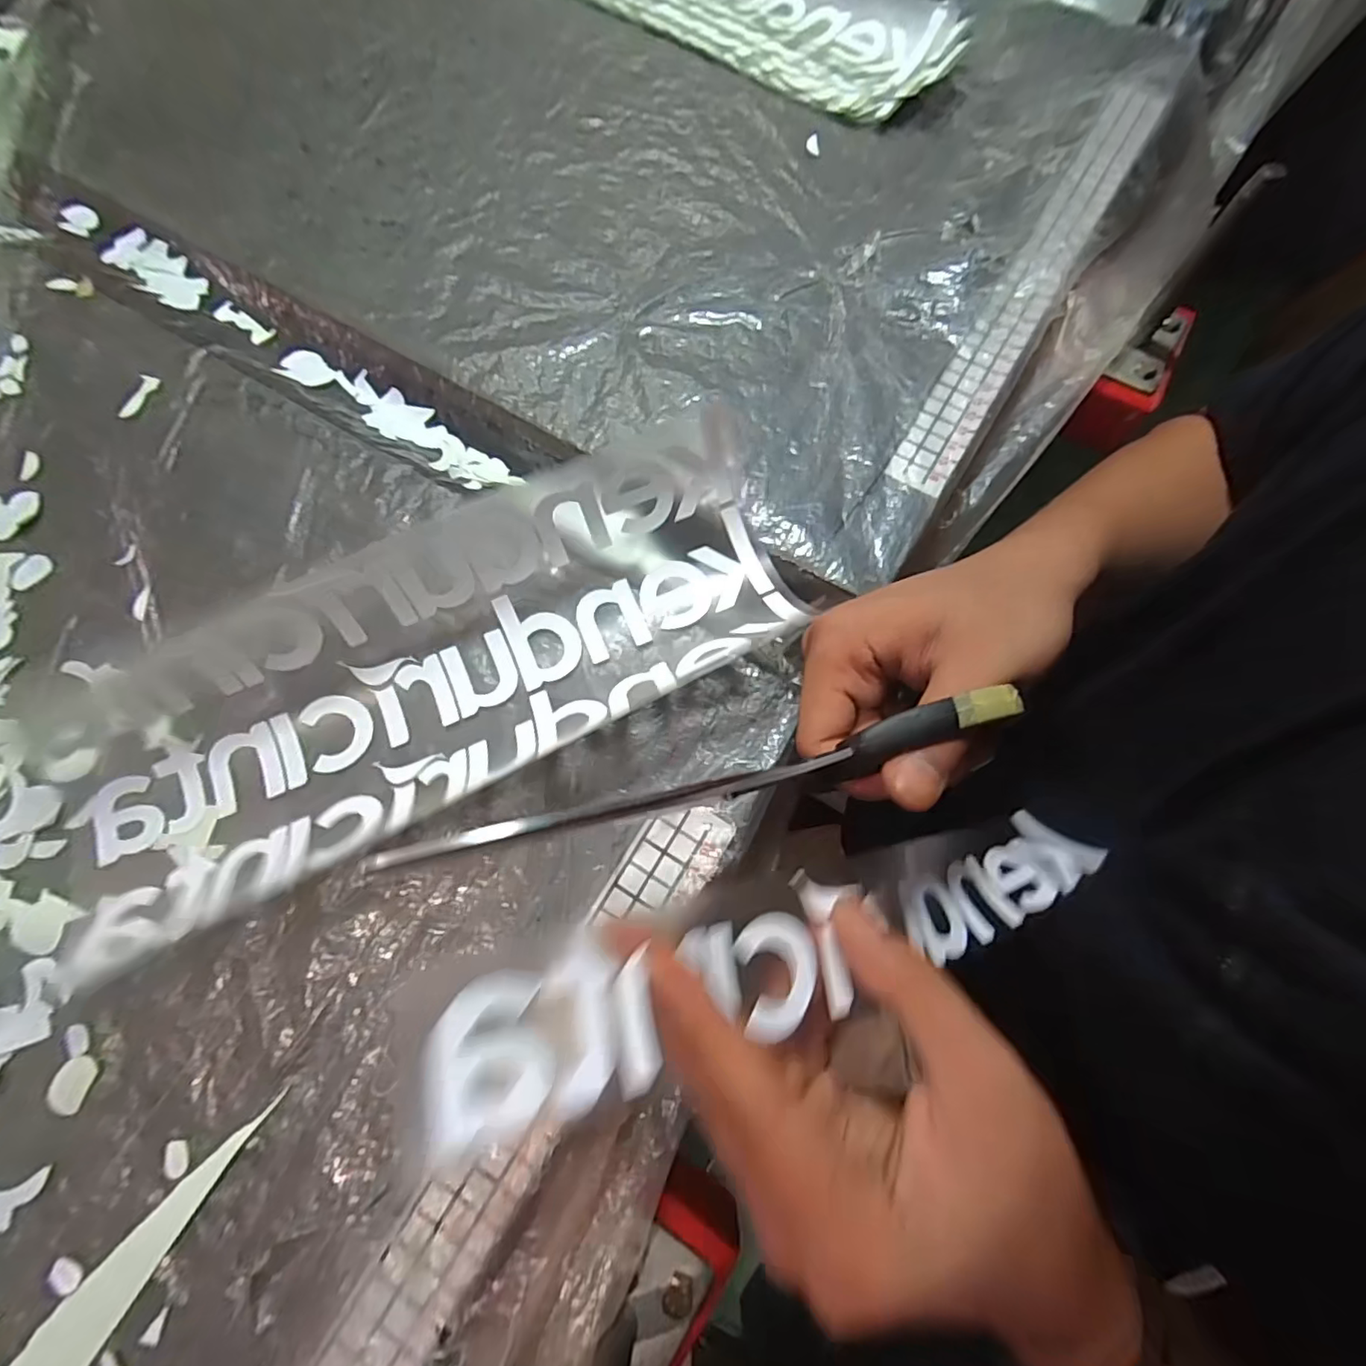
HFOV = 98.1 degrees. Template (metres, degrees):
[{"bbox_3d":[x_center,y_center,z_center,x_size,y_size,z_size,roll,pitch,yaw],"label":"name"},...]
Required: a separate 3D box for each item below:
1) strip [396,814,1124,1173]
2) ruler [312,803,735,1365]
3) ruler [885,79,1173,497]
[{"bbox_3d":[0.063,0.085,0.210,0.289,0.024,0.043,-1,69,-35],"label":"strip"},{"bbox_3d":[-0.072,0.171,0.194,0.029,0.010,0.301,31,75,9],"label":"ruler"},{"bbox_3d":[0.193,-0.225,0.315,0.029,0.009,0.322,32,76,6],"label":"ruler"}]

